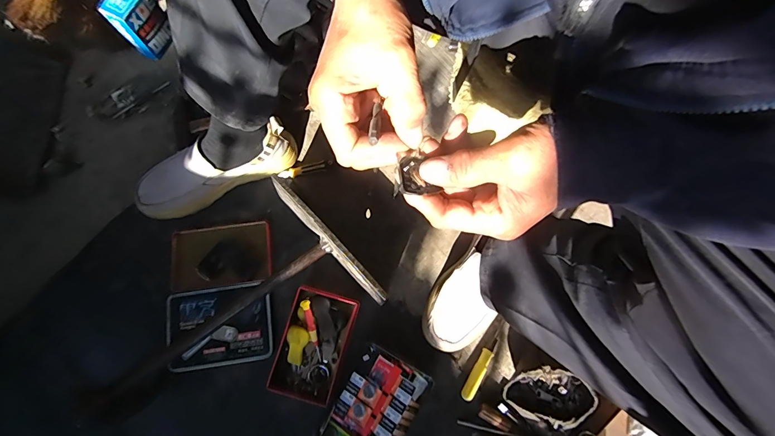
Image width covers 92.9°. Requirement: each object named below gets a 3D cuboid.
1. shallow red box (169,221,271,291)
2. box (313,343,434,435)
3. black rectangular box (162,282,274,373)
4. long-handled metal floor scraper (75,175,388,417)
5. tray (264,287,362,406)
[{"bbox_3d":[-0.272,0.061,0.602,0.154,0.011,0.095,-8,76,-3],"label":"shallow red box"},{"bbox_3d":[-0.019,0.277,0.535,0.111,0.043,0.155,31,77,7],"label":"box"},{"bbox_3d":[-0.260,0.167,0.572,0.156,0.023,0.116,-8,76,-3],"label":"black rectangular box"},{"bbox_3d":[-0.212,0.141,0.515,0.366,0.102,0.247,-43,80,-11],"label":"long-handled metal floor scraper"},{"bbox_3d":[-0.110,0.190,0.559,0.097,0.039,0.156,16,76,3],"label":"tray"}]

